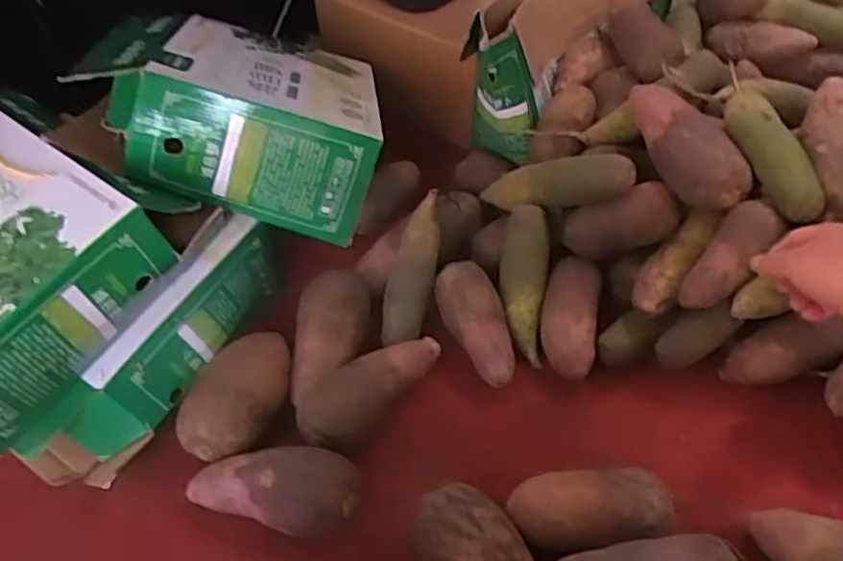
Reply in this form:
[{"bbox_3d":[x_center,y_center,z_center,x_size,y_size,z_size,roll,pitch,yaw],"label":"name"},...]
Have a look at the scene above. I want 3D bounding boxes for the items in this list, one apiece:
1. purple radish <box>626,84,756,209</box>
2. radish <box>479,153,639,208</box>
[{"bbox_3d":[0.297,-0.153,0.838,0.087,0.074,0.189,-15,48,-9],"label":"purple radish"},{"bbox_3d":[0.149,-0.117,0.890,0.219,0.052,0.048,-3,40,42],"label":"radish"}]

